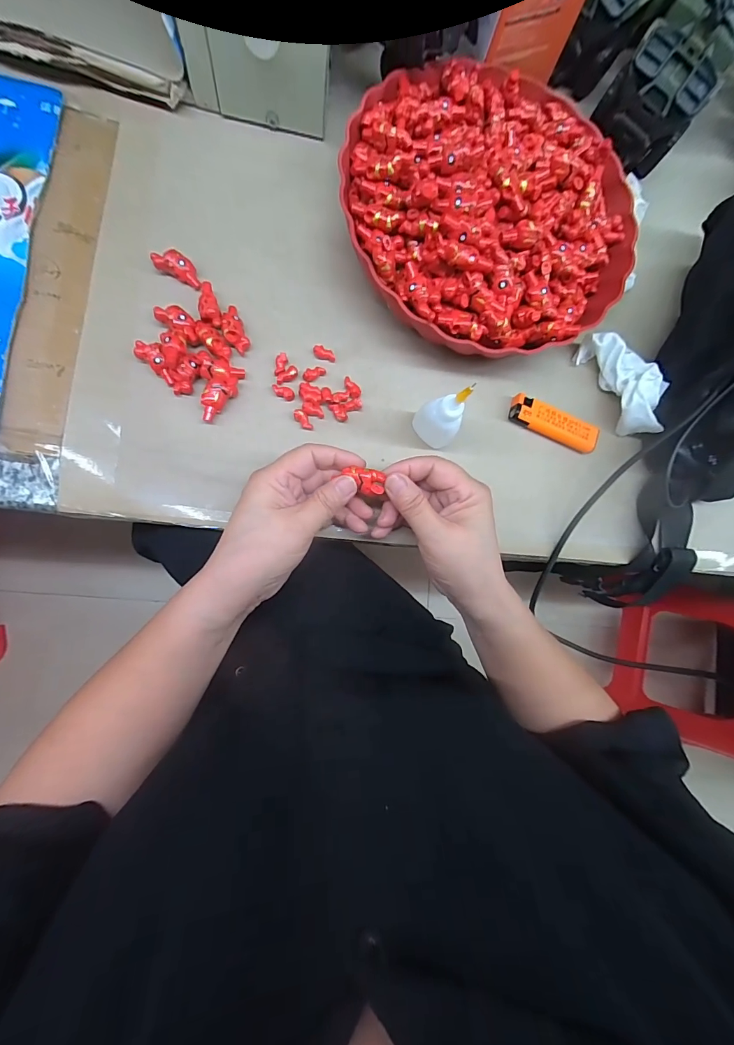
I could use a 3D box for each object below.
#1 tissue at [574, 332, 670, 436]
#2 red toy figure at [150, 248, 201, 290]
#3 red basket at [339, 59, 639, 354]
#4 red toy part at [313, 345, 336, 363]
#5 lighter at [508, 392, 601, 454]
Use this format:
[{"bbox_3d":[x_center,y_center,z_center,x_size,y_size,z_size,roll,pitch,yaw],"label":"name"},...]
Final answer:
[{"bbox_3d":[0.224,-0.120,0.335,0.044,0.032,0.089,-11,88,-9],"label":"tissue"},{"bbox_3d":[-0.145,-0.198,0.299,0.036,0.010,0.017,24,83,-7],"label":"red toy figure"},{"bbox_3d":[0.102,-0.248,0.307,0.233,0.072,0.229,-13,89,-9],"label":"red basket"},{"bbox_3d":[-0.034,-0.137,0.315,0.019,0.007,0.009,14,85,-8],"label":"red toy part"},{"bbox_3d":[0.160,-0.084,0.333,0.079,0.009,0.026,19,84,-7],"label":"lighter"}]

